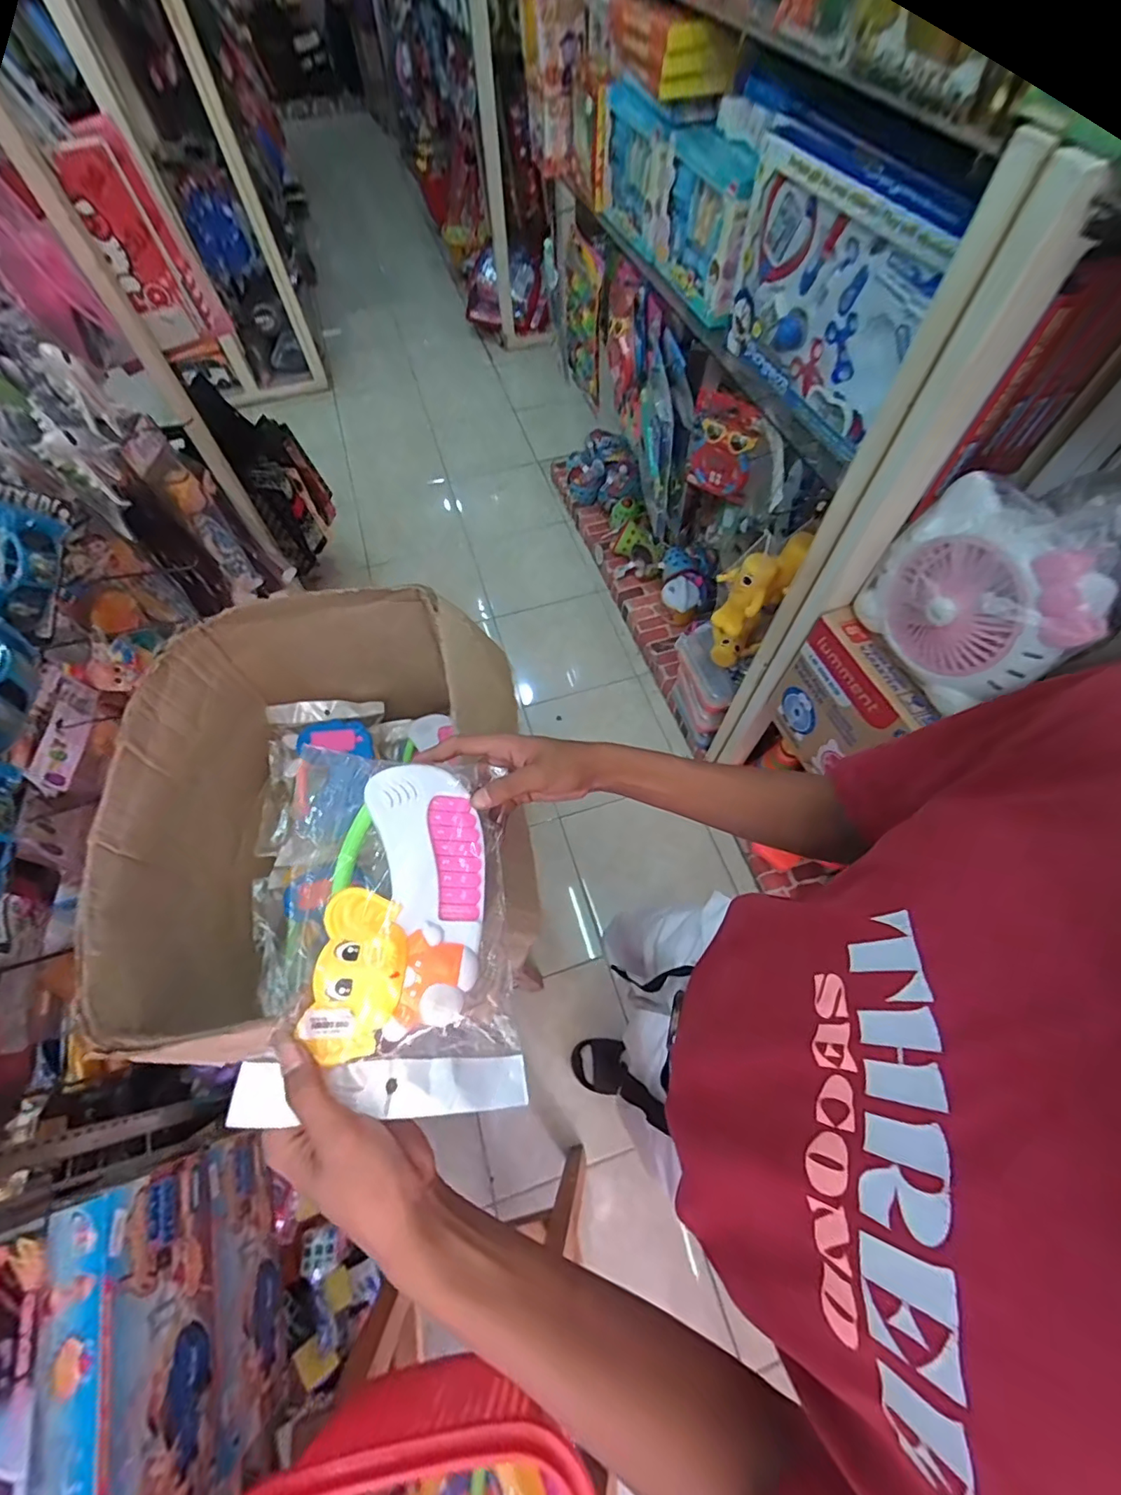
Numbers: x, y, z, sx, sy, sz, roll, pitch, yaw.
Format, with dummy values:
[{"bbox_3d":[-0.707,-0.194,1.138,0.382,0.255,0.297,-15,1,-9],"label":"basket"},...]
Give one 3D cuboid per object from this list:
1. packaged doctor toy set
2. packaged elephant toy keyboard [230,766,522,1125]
[{"bbox_3d":[0.367,-0.659,0.765,0.052,0.250,0.387,-16,63,-7],"label":"packaged doctor toy set"},{"bbox_3d":[-0.109,0.117,0.368,0.150,0.042,0.226,11,58,-24],"label":"packaged elephant toy keyboard"}]

